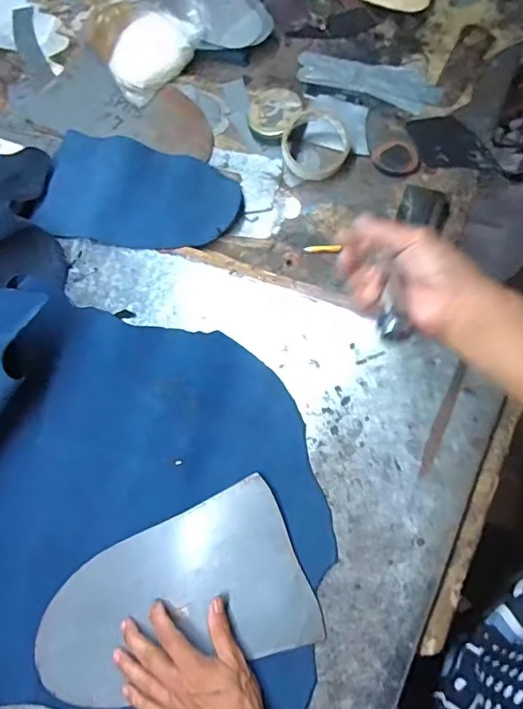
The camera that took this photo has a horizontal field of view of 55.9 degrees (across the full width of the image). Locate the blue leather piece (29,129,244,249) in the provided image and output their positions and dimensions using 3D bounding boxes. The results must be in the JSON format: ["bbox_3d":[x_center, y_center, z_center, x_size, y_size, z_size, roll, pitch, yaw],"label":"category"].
[{"bbox_3d":[-0.160,-0.225,0.674,0.267,0.023,0.168,8,74,5],"label":"blue leather piece"}]

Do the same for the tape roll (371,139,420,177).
[{"bbox_3d":[0.173,-0.252,0.633,0.054,0.010,0.058,-1,73,2],"label":"tape roll"}]

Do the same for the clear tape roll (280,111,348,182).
[{"bbox_3d":[0.070,-0.272,0.641,0.083,0.019,0.085,0,100,-2],"label":"clear tape roll"}]

